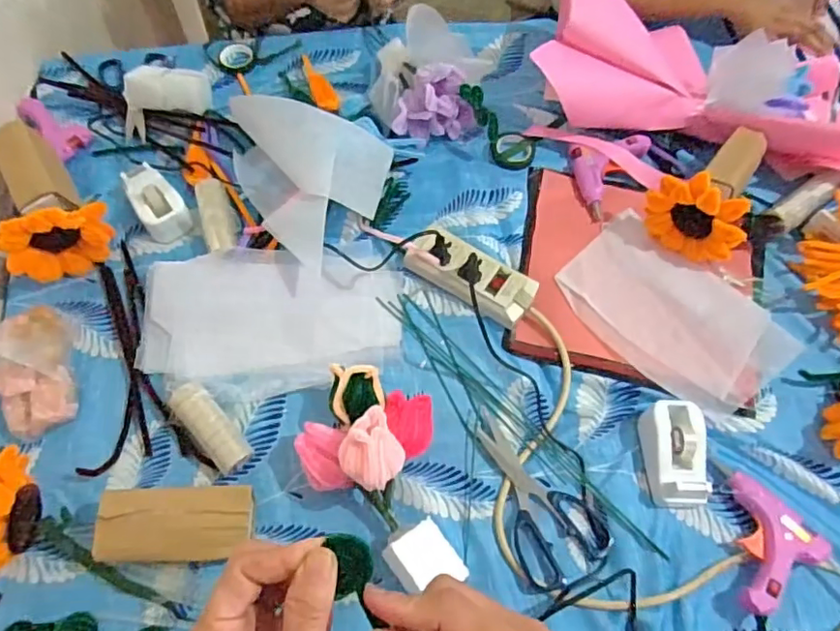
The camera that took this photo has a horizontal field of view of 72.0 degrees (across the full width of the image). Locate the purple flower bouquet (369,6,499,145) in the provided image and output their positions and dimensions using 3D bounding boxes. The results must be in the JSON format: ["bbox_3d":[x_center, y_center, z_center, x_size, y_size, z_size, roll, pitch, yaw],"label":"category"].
[{"bbox_3d":[0.021,-0.310,0.772,0.185,0.128,0.125,14,64,6],"label":"purple flower bouquet"}]

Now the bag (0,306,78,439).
[{"bbox_3d":[-0.409,0.042,0.593,0.069,0.108,0.141,-19,65,-11],"label":"bag"}]

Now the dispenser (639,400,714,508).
[{"bbox_3d":[0.261,0.140,0.590,0.052,0.042,0.100,2,63,-1],"label":"dispenser"}]

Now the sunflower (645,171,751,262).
[{"bbox_3d":[0.330,-0.116,0.699,0.116,0.102,0.034,38,68,16],"label":"sunflower"}]

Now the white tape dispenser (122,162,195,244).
[{"bbox_3d":[-0.330,-0.143,0.728,0.059,0.036,0.103,-32,68,-16],"label":"white tape dispenser"}]

